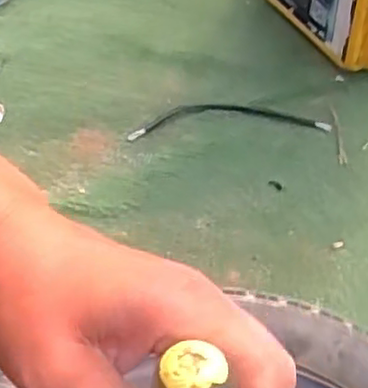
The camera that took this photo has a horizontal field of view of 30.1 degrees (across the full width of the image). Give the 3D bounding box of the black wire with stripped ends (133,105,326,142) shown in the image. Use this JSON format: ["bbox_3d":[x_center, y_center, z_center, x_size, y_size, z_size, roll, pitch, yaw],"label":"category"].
[{"bbox_3d":[0.047,-0.078,0.713,0.207,0.013,0.040,-4,56,-4],"label":"black wire with stripped ends"}]

